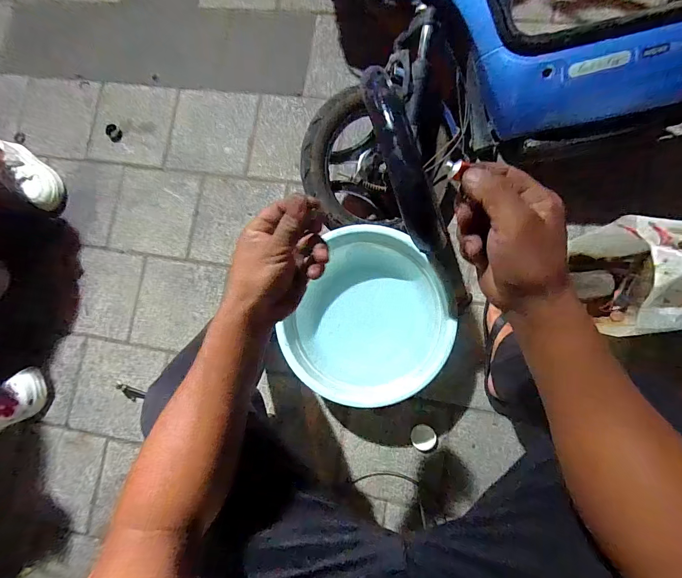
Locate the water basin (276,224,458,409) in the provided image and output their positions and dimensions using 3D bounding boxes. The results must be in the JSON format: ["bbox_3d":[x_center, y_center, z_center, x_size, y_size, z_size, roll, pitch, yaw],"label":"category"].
[{"bbox_3d":[0.073,0.080,0.796,0.332,0.163,0.356,-1,84,6],"label":"water basin"}]

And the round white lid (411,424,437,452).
[{"bbox_3d":[0.201,0.360,0.827,0.058,0.004,0.059,-1,84,6],"label":"round white lid"}]

